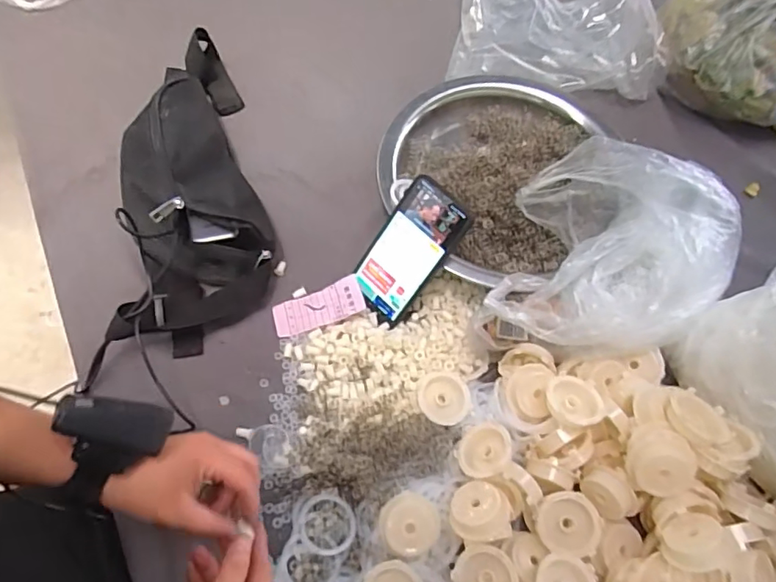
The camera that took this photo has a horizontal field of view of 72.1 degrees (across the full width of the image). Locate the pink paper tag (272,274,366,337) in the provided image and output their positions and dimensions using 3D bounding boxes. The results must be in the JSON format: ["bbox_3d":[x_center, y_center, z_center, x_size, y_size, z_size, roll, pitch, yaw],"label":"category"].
[{"bbox_3d":[-0.078,0.020,0.598,0.102,0.009,0.042,-20,66,4],"label":"pink paper tag"}]

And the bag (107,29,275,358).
[{"bbox_3d":[-0.223,-0.144,0.633,0.159,0.078,0.425,-6,64,-6],"label":"bag"}]

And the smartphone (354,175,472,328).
[{"bbox_3d":[0.021,-0.039,0.572,0.074,0.011,0.155,38,112,15],"label":"smartphone"}]

